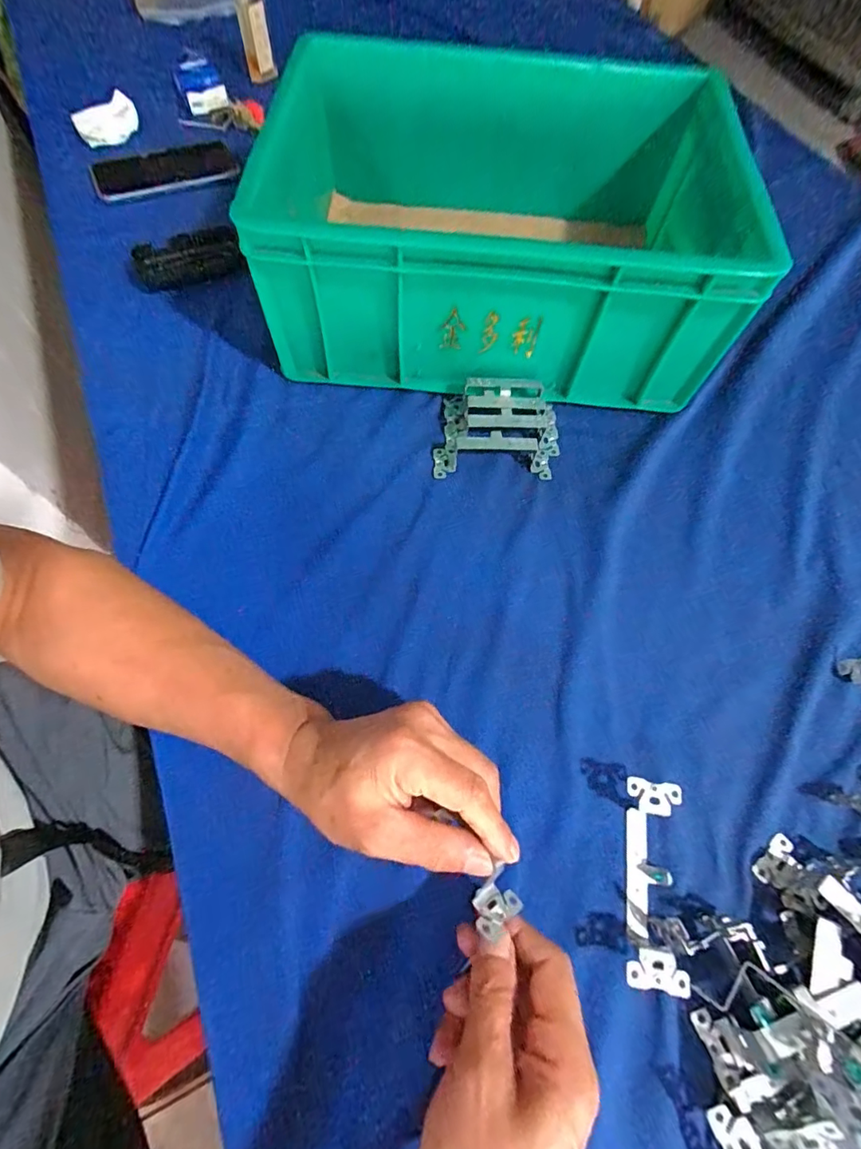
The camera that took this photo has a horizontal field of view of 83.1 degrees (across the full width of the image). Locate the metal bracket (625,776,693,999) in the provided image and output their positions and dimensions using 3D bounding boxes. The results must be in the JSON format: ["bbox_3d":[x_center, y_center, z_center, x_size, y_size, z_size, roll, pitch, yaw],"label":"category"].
[{"bbox_3d":[0.132,0.183,0.296,0.031,0.028,0.104,10,65,2],"label":"metal bracket"}]

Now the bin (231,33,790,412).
[{"bbox_3d":[0.065,-0.330,0.462,0.399,0.149,0.297,2,65,-1],"label":"bin"}]

